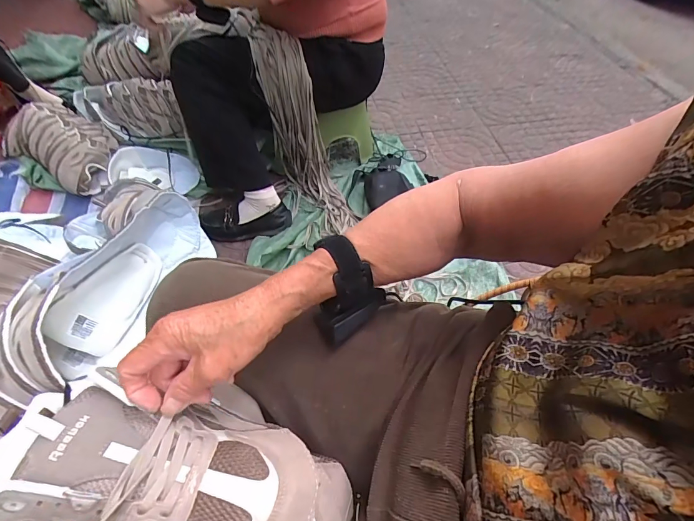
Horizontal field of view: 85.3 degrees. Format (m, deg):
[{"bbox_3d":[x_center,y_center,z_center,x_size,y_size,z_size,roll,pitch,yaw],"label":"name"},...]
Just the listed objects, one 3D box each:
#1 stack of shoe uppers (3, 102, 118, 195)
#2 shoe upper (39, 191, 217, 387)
[{"bbox_3d":[-0.867,-0.367,1.156,0.405,0.119,0.222,27,58,21],"label":"stack of shoe uppers"},{"bbox_3d":[-0.272,0.021,0.461,0.075,0.133,0.232,21,56,17],"label":"shoe upper"}]

